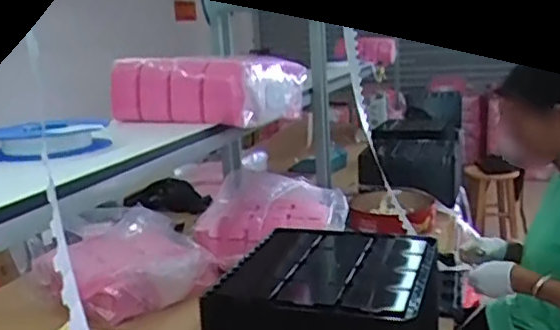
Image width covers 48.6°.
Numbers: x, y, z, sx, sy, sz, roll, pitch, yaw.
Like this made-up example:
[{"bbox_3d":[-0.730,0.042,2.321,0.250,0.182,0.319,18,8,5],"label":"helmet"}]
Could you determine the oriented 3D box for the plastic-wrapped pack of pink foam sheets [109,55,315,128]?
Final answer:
[{"bbox_3d":[-0.156,-0.172,1.380,0.352,0.131,0.256,4,13,31],"label":"plastic-wrapped pack of pink foam sheets"}]

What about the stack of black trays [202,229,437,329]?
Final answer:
[{"bbox_3d":[0.104,0.292,1.144,0.359,0.251,0.363,1,12,20],"label":"stack of black trays"}]

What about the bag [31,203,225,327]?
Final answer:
[{"bbox_3d":[-0.406,0.241,1.577,0.390,0.152,0.350,-10,14,-32],"label":"bag"}]

